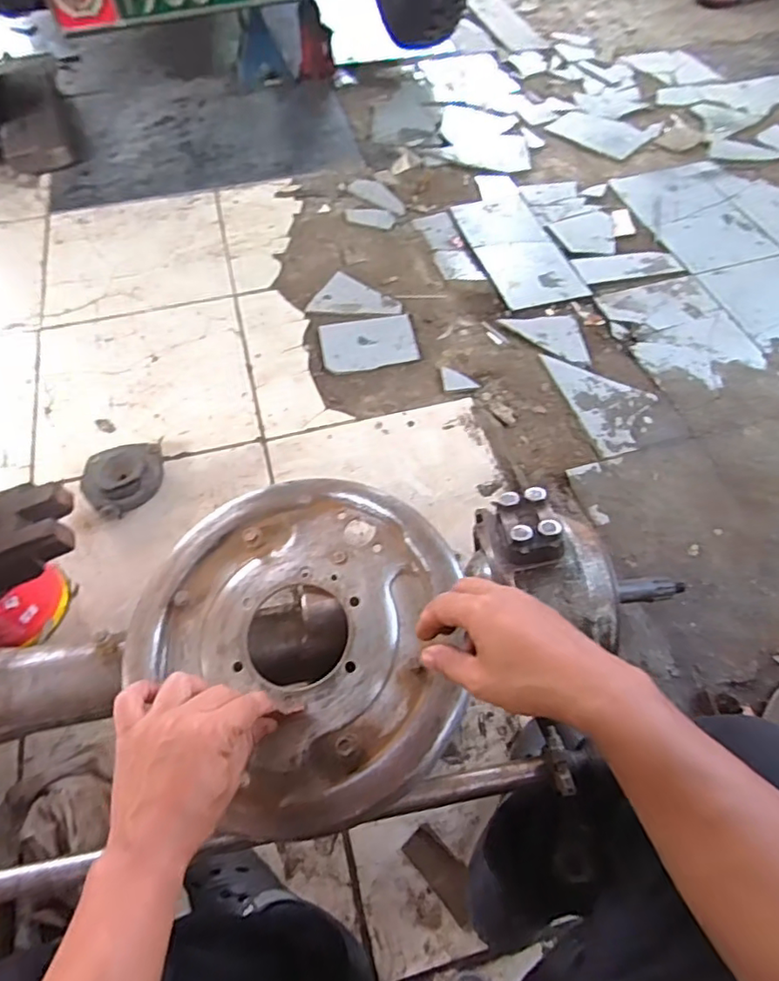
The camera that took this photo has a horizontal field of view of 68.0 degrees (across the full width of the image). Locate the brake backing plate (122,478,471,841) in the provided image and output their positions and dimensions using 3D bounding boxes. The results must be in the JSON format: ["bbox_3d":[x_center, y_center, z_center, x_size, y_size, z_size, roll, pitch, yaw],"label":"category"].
[{"bbox_3d":[-0.073,0.115,0.507,0.299,0.046,0.264,38,66,19],"label":"brake backing plate"}]

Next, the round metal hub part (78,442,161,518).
[{"bbox_3d":[-0.447,-0.024,0.983,0.114,0.048,0.137,40,67,19],"label":"round metal hub part"}]

